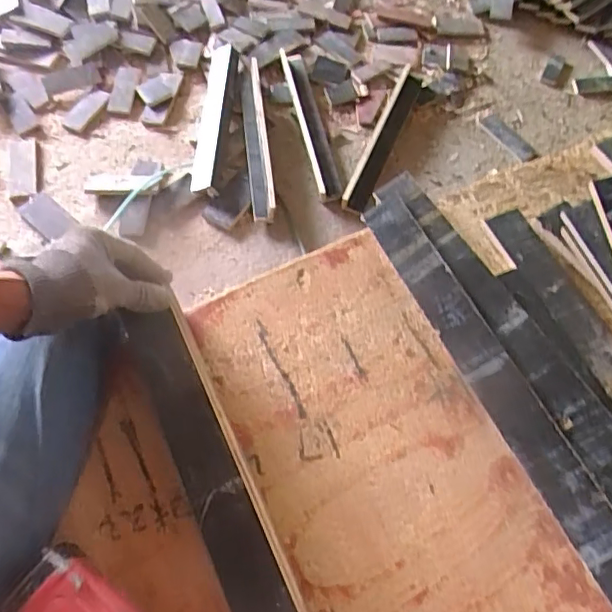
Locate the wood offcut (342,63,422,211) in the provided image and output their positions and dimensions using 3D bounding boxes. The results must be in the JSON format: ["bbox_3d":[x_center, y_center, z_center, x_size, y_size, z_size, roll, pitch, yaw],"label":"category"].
[{"bbox_3d":[0.218,-0.468,1.551,0.061,0.028,0.513,22,65,8],"label":"wood offcut"}]

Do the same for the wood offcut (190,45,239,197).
[{"bbox_3d":[-0.251,-0.523,1.560,0.087,0.057,0.546,3,64,-2],"label":"wood offcut"}]

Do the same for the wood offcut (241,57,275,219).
[{"bbox_3d":[-0.136,-0.459,1.502,0.061,0.069,0.533,-6,63,-4],"label":"wood offcut"}]

